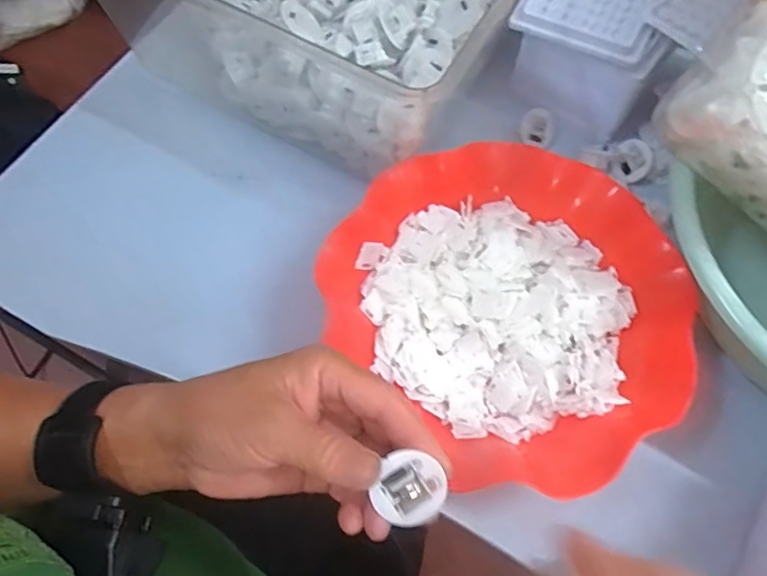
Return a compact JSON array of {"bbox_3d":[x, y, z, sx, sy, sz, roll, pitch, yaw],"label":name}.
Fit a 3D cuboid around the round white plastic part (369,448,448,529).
[{"bbox_3d":[0.011,0.087,0.253,0.031,0.006,0.031,-1,96,-5],"label":"round white plastic part"}]

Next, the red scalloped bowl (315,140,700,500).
[{"bbox_3d":[0.082,0.010,0.379,0.196,0.057,0.215,0,65,1],"label":"red scalloped bowl"}]

